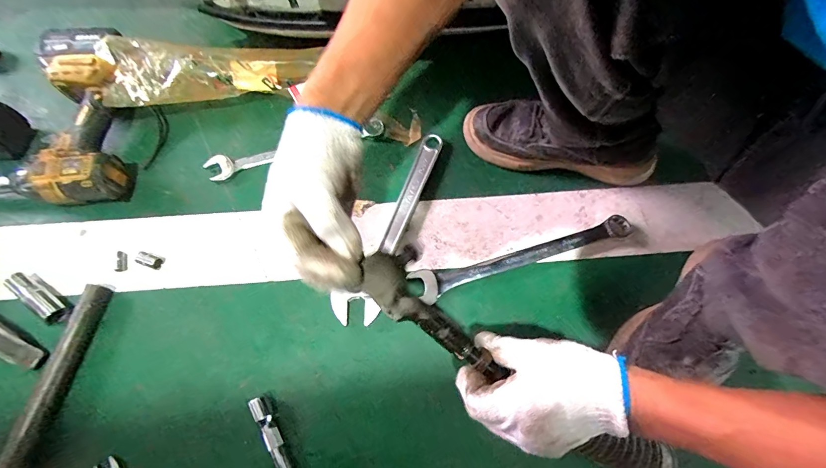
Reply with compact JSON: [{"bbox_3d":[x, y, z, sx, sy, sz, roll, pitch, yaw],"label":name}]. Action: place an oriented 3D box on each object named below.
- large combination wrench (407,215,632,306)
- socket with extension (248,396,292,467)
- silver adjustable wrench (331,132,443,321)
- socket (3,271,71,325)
[{"bbox_3d":[0.146,0.026,0.512,0.298,0.017,0.044,-18,70,-9],"label":"large combination wrench"},{"bbox_3d":[-0.142,0.234,0.410,0.017,0.020,0.125,-28,72,-12],"label":"socket with extension"},{"bbox_3d":[-0.017,-0.015,0.518,0.059,0.022,0.294,25,70,8],"label":"silver adjustable wrench"},{"bbox_3d":[-0.442,0.075,0.456,0.073,0.027,0.025,34,71,11],"label":"socket"}]

